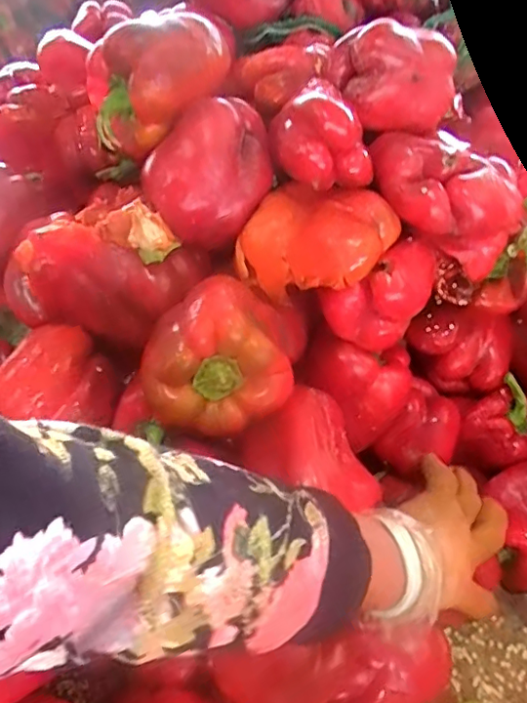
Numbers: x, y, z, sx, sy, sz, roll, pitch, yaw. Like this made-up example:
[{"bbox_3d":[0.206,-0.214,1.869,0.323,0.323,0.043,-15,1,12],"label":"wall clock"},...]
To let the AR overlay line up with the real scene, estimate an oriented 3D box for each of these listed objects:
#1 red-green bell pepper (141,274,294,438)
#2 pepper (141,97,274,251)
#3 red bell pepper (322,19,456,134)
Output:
[{"bbox_3d":[-0.038,0.003,0.405,0.099,0.080,0.078,-13,45,-8],"label":"red-green bell pepper"},{"bbox_3d":[-0.048,-0.154,0.469,0.108,0.089,0.096,-8,45,-3],"label":"pepper"},{"bbox_3d":[0.109,-0.236,0.477,0.108,0.068,0.077,-5,45,0],"label":"red bell pepper"}]

